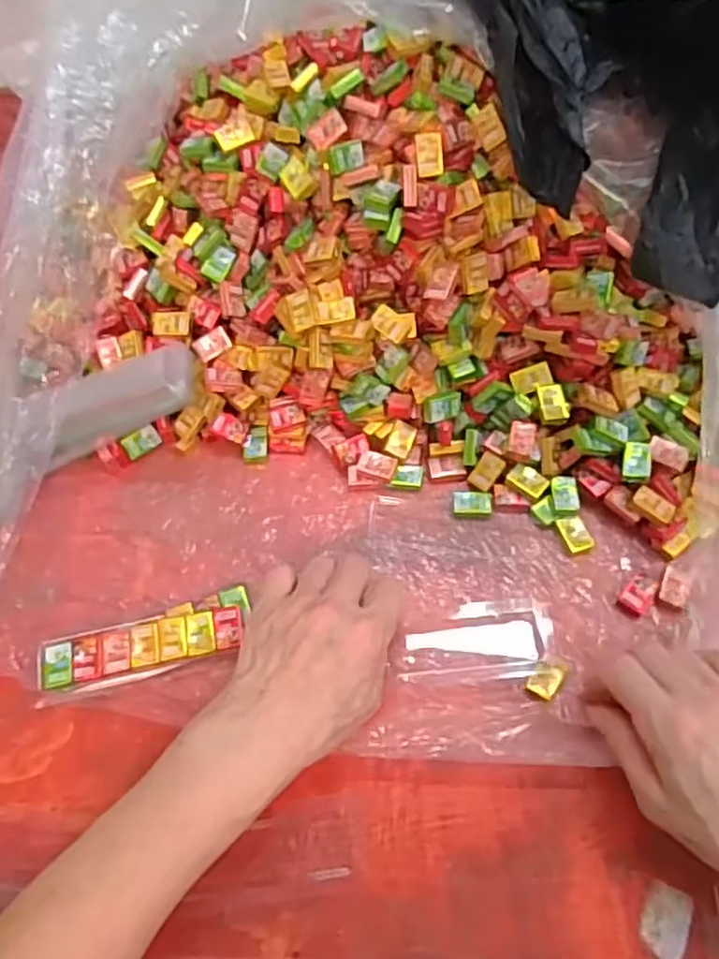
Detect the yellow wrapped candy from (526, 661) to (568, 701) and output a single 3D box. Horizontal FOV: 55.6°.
[{"bbox_3d":[0.111,0.118,0.405,0.017,0.004,0.023,28,66,17],"label":"yellow wrapped candy"}]

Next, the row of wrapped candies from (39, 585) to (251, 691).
[{"bbox_3d":[-0.130,0.099,0.418,0.124,0.013,0.038,-15,62,-7],"label":"row of wrapped candies"}]

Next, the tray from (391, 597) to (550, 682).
[{"bbox_3d":[0.071,0.096,0.417,0.094,0.016,0.048,-3,61,1],"label":"tray"}]

